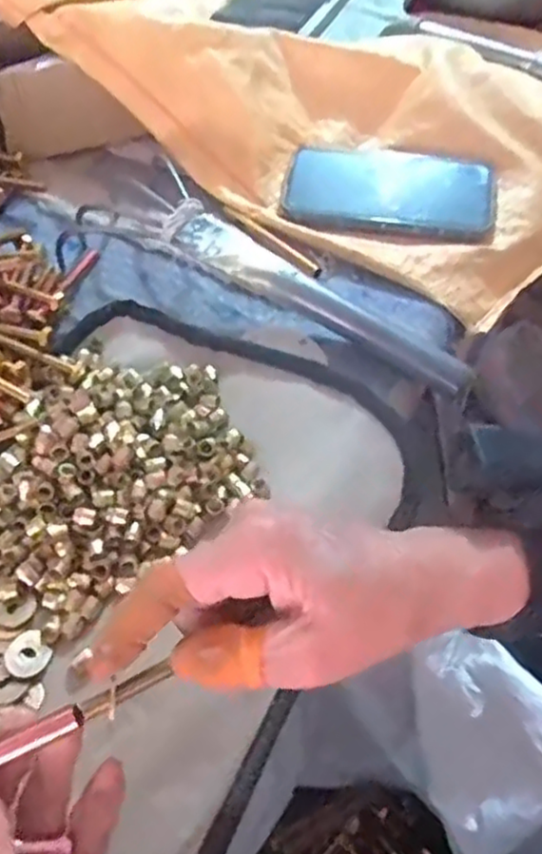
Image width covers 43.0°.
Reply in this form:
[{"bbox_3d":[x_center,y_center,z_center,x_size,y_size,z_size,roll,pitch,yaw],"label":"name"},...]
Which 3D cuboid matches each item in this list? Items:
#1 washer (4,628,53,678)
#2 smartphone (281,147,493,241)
[{"bbox_3d":[-0.122,0.113,0.342,0.021,0.004,0.021,0,54,0],"label":"washer"},{"bbox_3d":[0.090,-0.184,0.539,0.159,0.014,0.066,8,81,10],"label":"smartphone"}]

